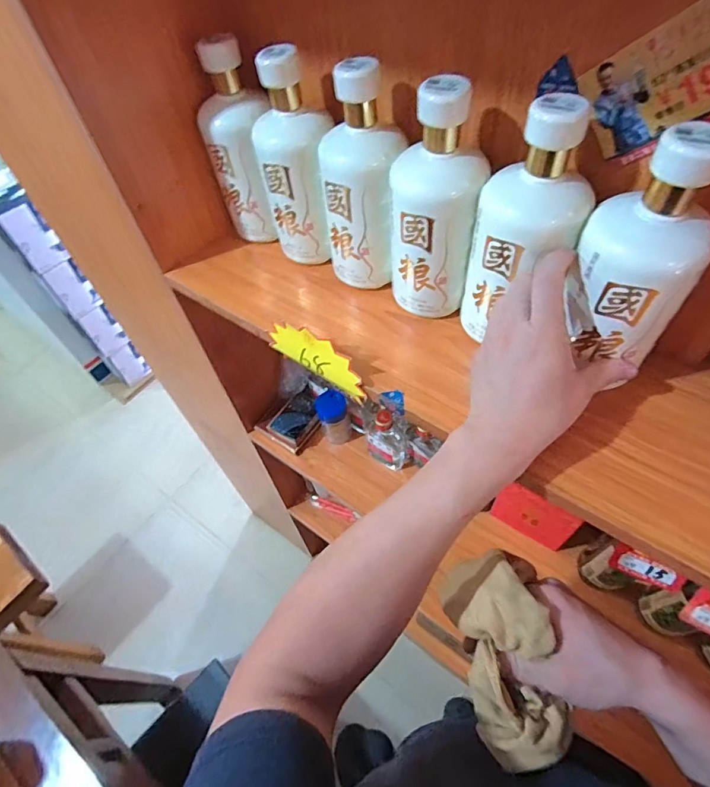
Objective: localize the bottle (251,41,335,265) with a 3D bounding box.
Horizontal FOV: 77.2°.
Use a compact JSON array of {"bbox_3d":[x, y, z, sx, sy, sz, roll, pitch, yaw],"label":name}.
[{"bbox_3d":[-0.059,-0.229,0.452,0.072,0.186,0.070,-2,54,4],"label":"bottle"}]

